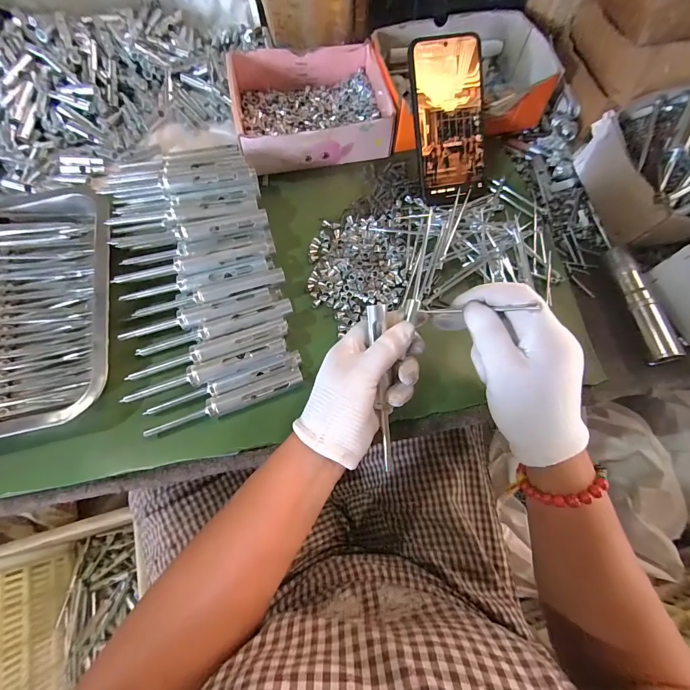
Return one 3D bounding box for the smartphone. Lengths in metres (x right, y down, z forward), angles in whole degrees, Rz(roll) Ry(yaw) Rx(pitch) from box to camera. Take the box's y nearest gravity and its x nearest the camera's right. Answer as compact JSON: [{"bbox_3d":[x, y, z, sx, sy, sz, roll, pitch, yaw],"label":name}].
[{"bbox_3d":[0.116,-0.242,0.377,0.077,0.012,0.160,-10,105,-3],"label":"smartphone"}]

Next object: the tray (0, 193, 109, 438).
[{"bbox_3d":[-0.326,-0.043,0.339,0.188,0.034,0.263,-11,71,-4],"label":"tray"}]

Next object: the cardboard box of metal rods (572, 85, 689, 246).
[{"bbox_3d":[0.373,-0.182,0.352,0.198,0.096,0.165,-8,71,-1],"label":"cardboard box of metal rods"}]

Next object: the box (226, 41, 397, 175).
[{"bbox_3d":[-0.042,-0.284,0.414,0.175,0.049,0.138,-13,71,-5],"label":"box"}]

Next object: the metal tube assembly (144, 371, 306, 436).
[{"bbox_3d":[-0.107,0.053,0.317,0.141,0.019,0.017,-21,72,-7],"label":"metal tube assembly"}]

